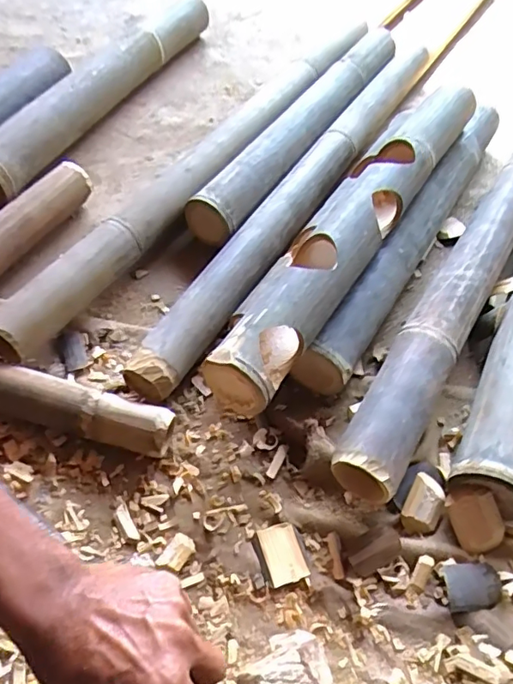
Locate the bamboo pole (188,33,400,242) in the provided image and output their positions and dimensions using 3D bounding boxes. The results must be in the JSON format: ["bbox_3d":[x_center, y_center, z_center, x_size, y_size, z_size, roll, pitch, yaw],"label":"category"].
[{"bbox_3d":[0.088,-0.358,0.875,0.072,0.065,0.611,27,57,15],"label":"bamboo pole"}]

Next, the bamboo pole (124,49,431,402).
[{"bbox_3d":[0.086,-0.237,0.801,0.066,0.064,0.843,26,56,14],"label":"bamboo pole"}]

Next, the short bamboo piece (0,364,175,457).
[{"bbox_3d":[-0.203,0.066,0.560,0.233,0.058,0.045,13,54,5],"label":"short bamboo piece"}]

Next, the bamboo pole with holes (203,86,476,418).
[{"bbox_3d":[0.127,-0.150,0.657,0.077,0.077,0.589,29,57,16],"label":"bamboo pole with holes"}]

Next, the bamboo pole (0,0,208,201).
[{"bbox_3d":[-0.245,-0.417,0.868,0.070,0.058,0.583,22,55,11],"label":"bamboo pole"}]

